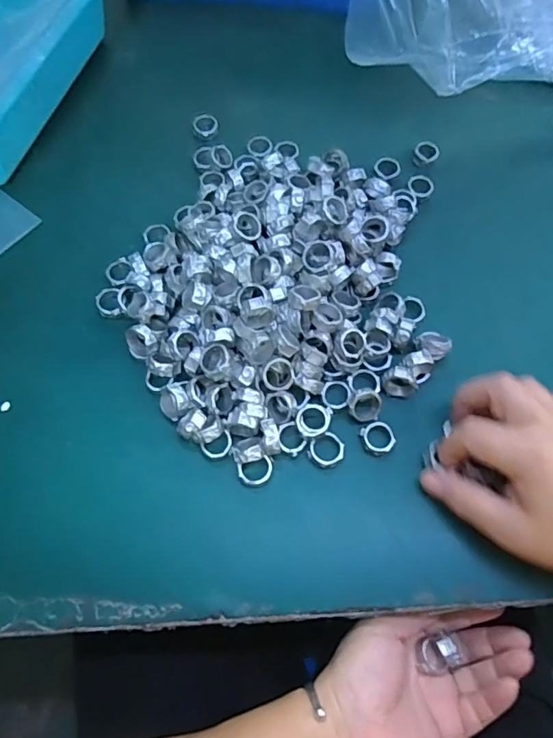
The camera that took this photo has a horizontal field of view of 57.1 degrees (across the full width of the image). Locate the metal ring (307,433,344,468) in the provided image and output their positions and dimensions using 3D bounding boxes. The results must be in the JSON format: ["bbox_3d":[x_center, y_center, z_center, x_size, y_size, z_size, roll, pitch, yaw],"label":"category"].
[{"bbox_3d":[0.033,0.053,0.333,0.022,0.006,0.022,0,68,0],"label":"metal ring"}]

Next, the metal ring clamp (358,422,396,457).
[{"bbox_3d":[0.067,0.046,0.336,0.022,0.004,0.022,0,68,0],"label":"metal ring clamp"}]

